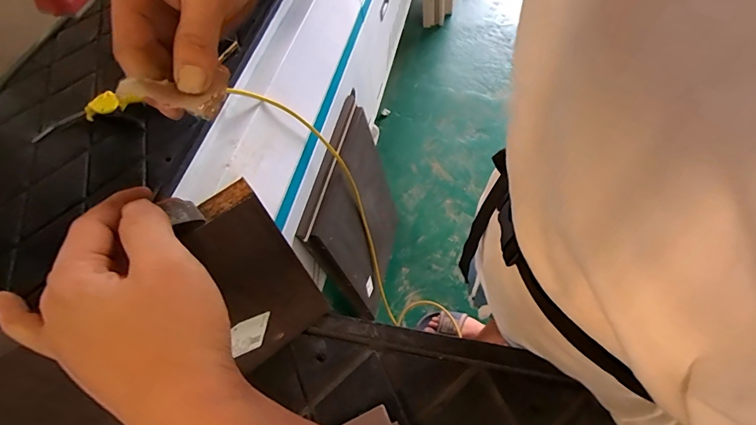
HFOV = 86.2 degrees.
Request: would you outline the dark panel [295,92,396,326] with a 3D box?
[{"bbox_3d":[-0.040,0.031,1.178,0.040,0.583,0.427,4,59,19],"label":"dark panel"}]

